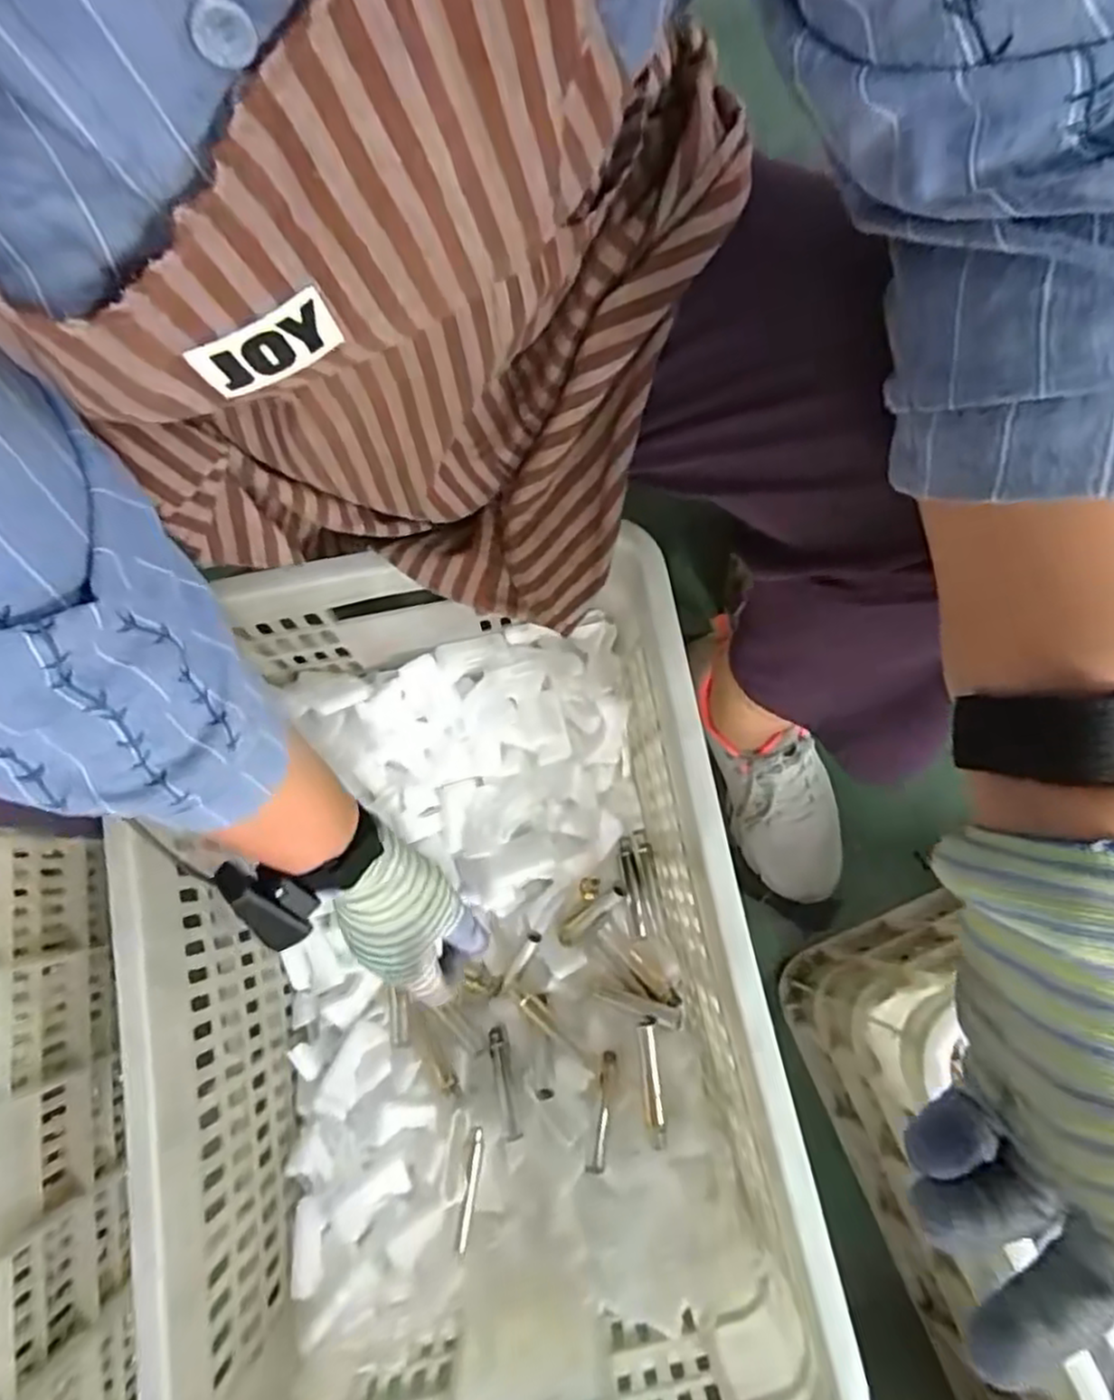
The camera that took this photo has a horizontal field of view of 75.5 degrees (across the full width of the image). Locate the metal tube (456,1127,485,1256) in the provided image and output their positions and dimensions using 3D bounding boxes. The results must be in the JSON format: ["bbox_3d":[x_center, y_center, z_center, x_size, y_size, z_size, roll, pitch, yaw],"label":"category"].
[{"bbox_3d":[-0.063,0.359,0.528,0.009,0.012,0.076,8,60,1],"label":"metal tube"}]

